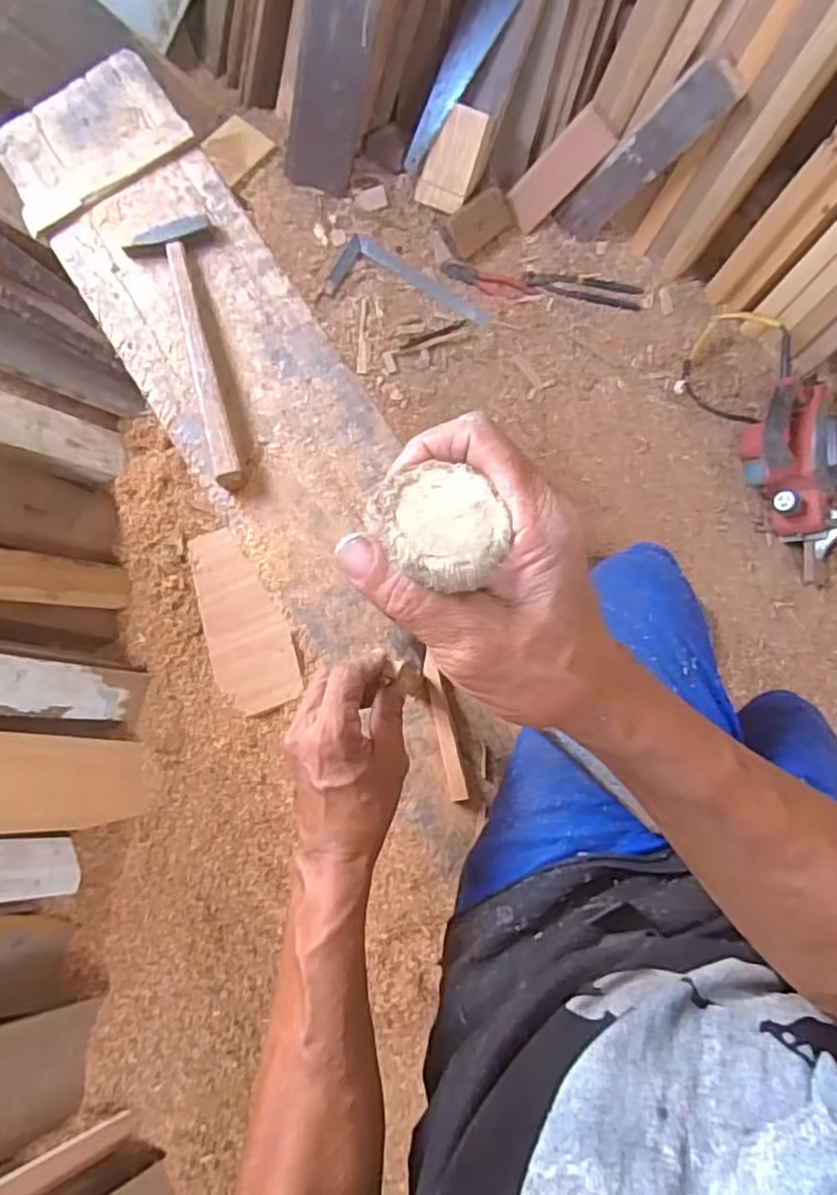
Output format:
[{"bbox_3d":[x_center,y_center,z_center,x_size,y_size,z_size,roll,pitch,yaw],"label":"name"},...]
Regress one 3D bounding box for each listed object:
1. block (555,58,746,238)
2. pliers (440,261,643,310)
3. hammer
[{"bbox_3d":[0.371,-0.734,1.159,0.087,0.351,0.051,48,66,-10],"label":"block"},{"bbox_3d":[0.234,-0.595,1.320,0.373,0.022,0.052,7,82,2],"label":"pliers"},{"bbox_3d":[-0.205,-0.241,0.669,0.078,0.035,0.275,-20,82,-2],"label":"hammer"}]

